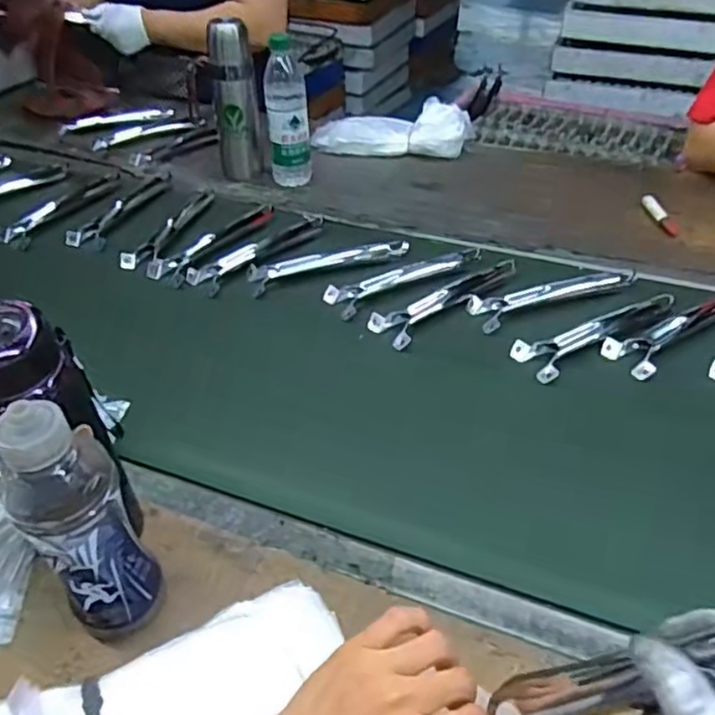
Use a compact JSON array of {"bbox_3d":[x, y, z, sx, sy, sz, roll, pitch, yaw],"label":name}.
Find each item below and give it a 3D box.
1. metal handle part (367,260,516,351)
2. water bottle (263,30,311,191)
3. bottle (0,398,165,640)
[{"bbox_3d":[0.109,-0.080,0.818,0.211,0.020,0.057,-30,47,-30],"label":"metal handle part"},{"bbox_3d":[-0.109,-0.377,1.037,0.061,0.203,0.059,-7,40,-6],"label":"water bottle"},{"bbox_3d":[-0.195,0.110,0.465,0.071,0.210,0.075,-28,46,-28],"label":"bottle"}]

